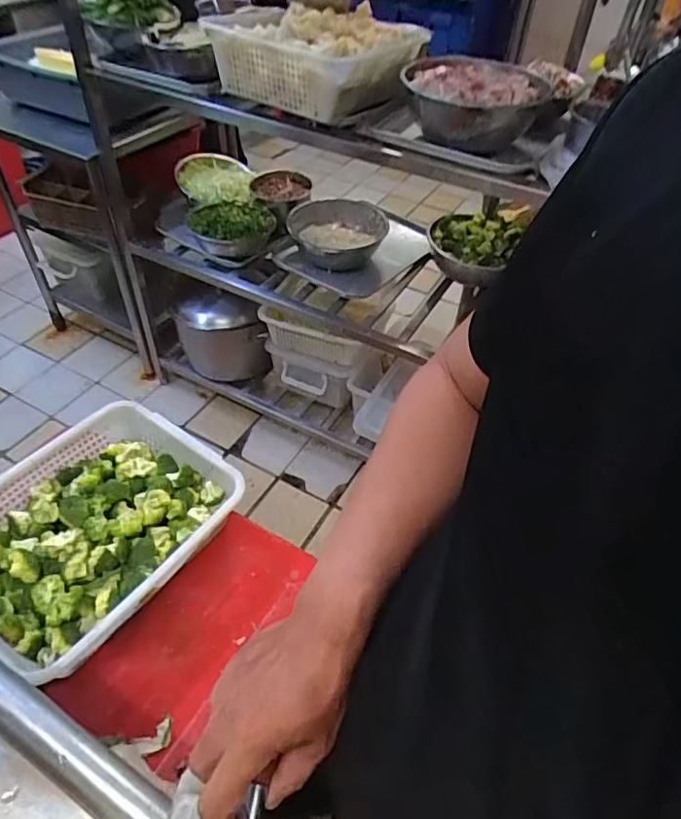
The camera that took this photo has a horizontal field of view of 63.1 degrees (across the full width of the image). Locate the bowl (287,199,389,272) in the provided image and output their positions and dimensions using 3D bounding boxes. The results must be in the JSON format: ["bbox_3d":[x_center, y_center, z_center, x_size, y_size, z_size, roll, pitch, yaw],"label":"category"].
[{"bbox_3d":[-0.018,-0.468,1.478,0.250,0.095,0.206,-24,52,-25],"label":"bowl"}]

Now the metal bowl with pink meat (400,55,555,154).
[{"bbox_3d":[0.237,-0.548,1.004,0.242,0.105,0.229,2,46,-2],"label":"metal bowl with pink meat"}]

